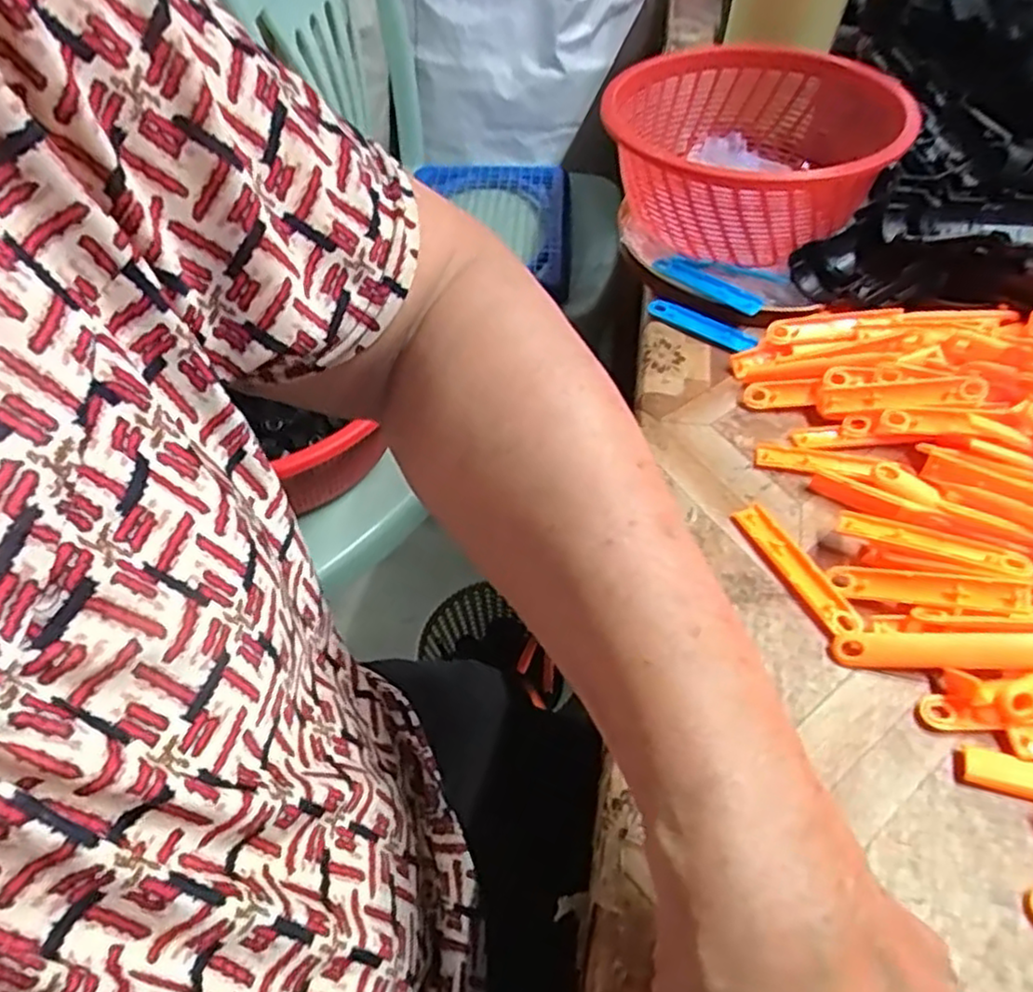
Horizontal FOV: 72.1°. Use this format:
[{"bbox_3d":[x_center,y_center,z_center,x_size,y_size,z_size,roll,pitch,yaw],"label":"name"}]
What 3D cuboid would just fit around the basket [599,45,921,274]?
[{"bbox_3d":[0.152,-0.212,0.462,0.166,0.090,0.182,-1,50,1],"label":"basket"}]

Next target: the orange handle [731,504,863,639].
[{"bbox_3d":[0.127,0.032,0.323,0.016,0.004,0.076,-20,52,-14],"label":"orange handle"}]

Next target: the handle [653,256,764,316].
[{"bbox_3d":[0.115,-0.128,0.429,0.013,0.007,0.074,-36,57,-25],"label":"handle"}]

